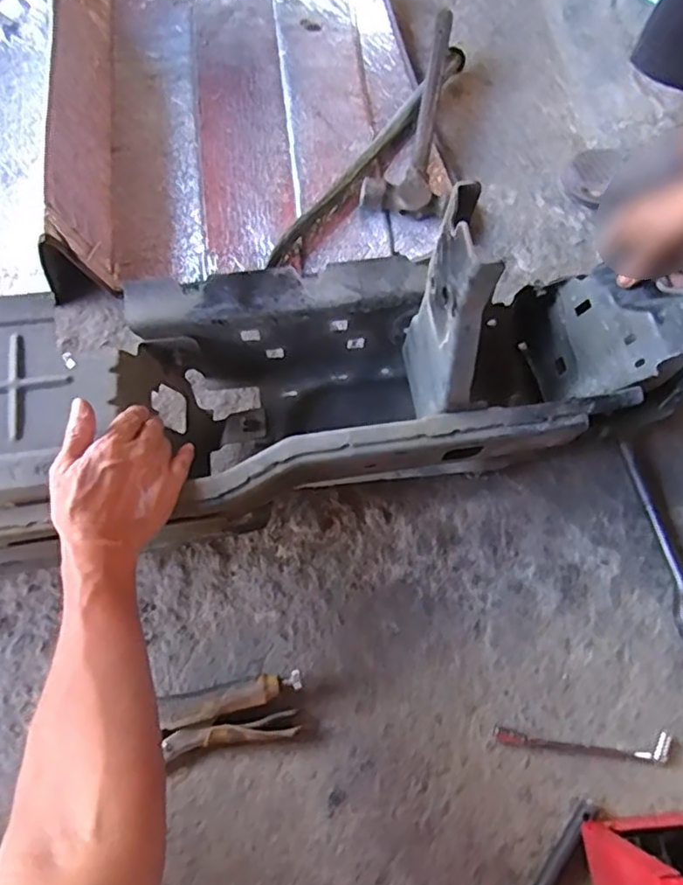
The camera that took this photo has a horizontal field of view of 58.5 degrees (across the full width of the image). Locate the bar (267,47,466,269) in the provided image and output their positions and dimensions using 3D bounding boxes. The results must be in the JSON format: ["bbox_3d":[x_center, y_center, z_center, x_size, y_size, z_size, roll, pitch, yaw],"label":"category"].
[{"bbox_3d":[0.044,-0.407,0.855,0.025,0.035,0.470,34,70,12],"label":"bar"}]

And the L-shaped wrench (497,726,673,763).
[{"bbox_3d":[0.233,0.285,0.587,0.166,0.011,0.025,7,67,1],"label":"L-shaped wrench"}]

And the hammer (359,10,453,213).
[{"bbox_3d":[0.103,-0.477,0.875,0.094,0.066,0.354,11,67,3],"label":"hammer"}]

